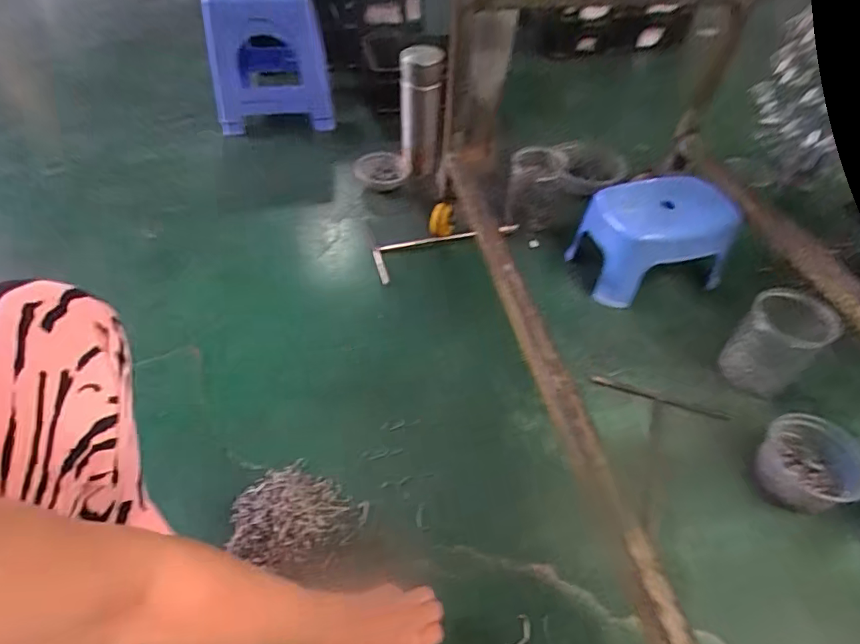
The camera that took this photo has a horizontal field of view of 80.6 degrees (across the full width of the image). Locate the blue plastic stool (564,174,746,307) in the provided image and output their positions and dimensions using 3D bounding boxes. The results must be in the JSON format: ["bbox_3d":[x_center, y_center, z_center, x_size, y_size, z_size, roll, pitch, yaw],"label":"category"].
[{"bbox_3d":[0.394,-0.151,0.919,0.237,0.146,0.168,-13,49,-10],"label":"blue plastic stool"}]

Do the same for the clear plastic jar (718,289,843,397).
[{"bbox_3d":[0.501,0.039,0.744,0.088,0.145,0.103,-35,56,-26],"label":"clear plastic jar"}]

